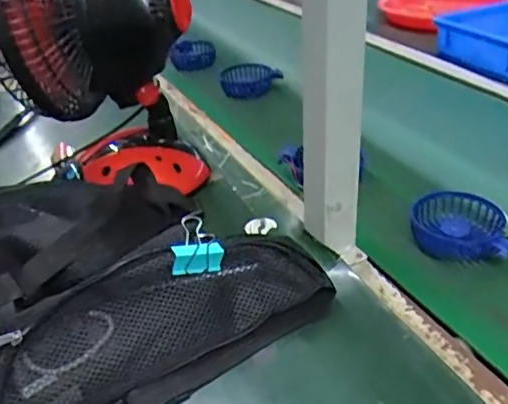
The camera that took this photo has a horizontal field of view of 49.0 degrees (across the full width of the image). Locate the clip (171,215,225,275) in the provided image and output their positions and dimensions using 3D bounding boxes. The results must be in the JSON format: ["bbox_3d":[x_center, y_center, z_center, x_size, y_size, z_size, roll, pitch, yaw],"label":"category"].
[{"bbox_3d":[-0.049,0.036,0.458,0.041,0.037,0.034,4,29,-27],"label":"clip"}]

